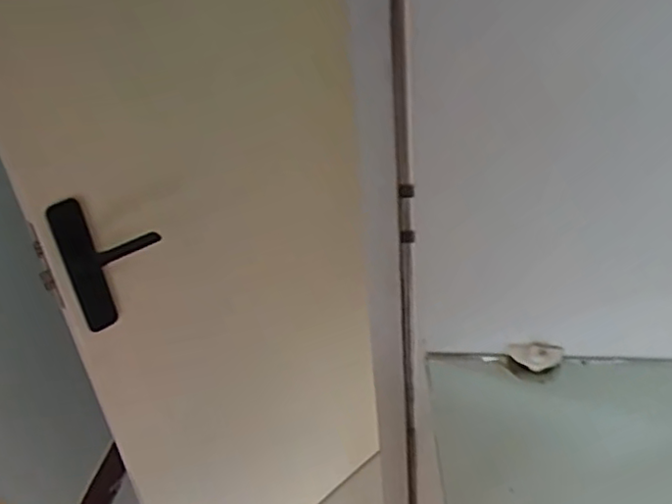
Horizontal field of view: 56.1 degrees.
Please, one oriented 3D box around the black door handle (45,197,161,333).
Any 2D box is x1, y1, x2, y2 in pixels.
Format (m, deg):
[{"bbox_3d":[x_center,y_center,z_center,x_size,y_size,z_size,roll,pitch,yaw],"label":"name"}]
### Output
[{"bbox_3d":[-0.330,0.018,0.931,0.138,0.228,0.032,-6,33,0],"label":"black door handle"}]

